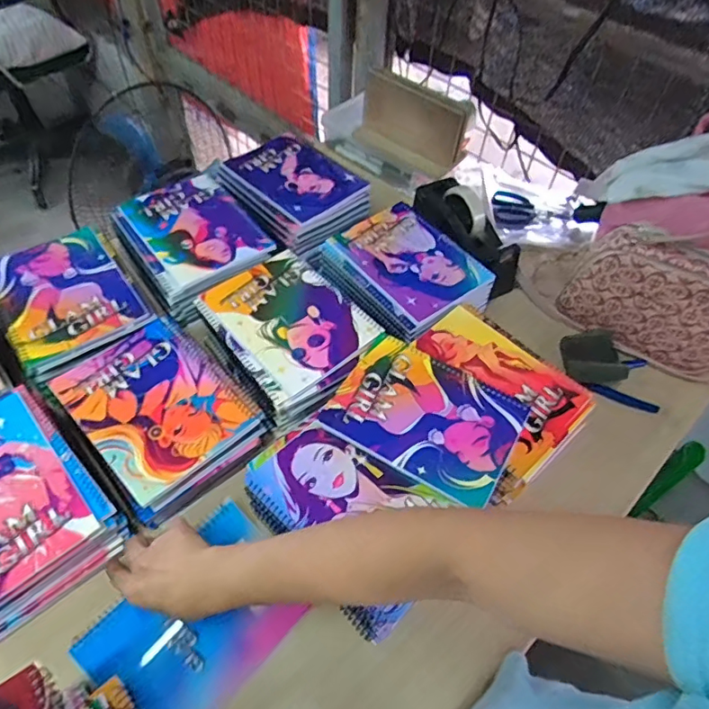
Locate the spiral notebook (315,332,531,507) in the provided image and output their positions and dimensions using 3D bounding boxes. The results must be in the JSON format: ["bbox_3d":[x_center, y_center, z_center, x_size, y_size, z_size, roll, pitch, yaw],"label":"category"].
[{"bbox_3d":[0.078,0.065,0.579,0.192,0.011,0.142,28,56,16],"label":"spiral notebook"}]

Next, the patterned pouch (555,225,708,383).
[{"bbox_3d":[0.431,-0.076,0.739,0.242,0.147,0.080,28,56,16],"label":"patterned pouch"}]

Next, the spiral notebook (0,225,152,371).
[{"bbox_3d":[-0.378,-0.082,0.674,0.154,0.011,0.204,-29,60,-23],"label":"spiral notebook"}]

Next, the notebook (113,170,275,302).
[{"bbox_3d":[-0.241,-0.190,0.774,0.165,0.009,0.214,-28,60,-22],"label":"notebook"}]

